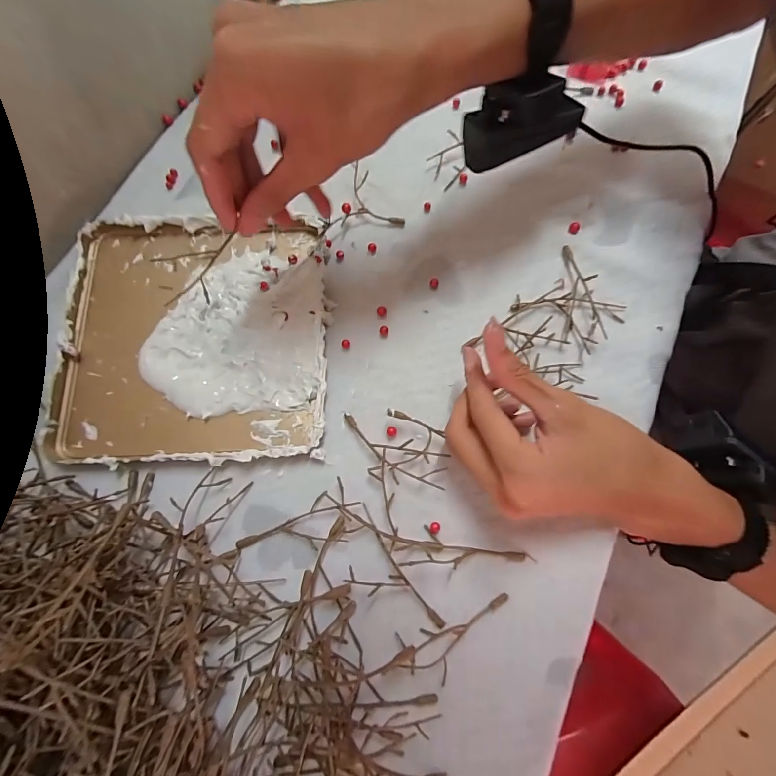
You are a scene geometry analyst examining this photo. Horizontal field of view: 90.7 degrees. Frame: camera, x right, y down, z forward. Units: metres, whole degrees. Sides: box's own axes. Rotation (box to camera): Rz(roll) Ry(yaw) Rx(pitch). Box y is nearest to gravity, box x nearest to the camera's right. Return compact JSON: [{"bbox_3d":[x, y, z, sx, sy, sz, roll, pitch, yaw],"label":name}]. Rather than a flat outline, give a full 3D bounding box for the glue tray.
[{"bbox_3d":[-0.140,-0.041,0.282,0.186,0.013,0.186,-2,73,0],"label":"glue tray"}]

